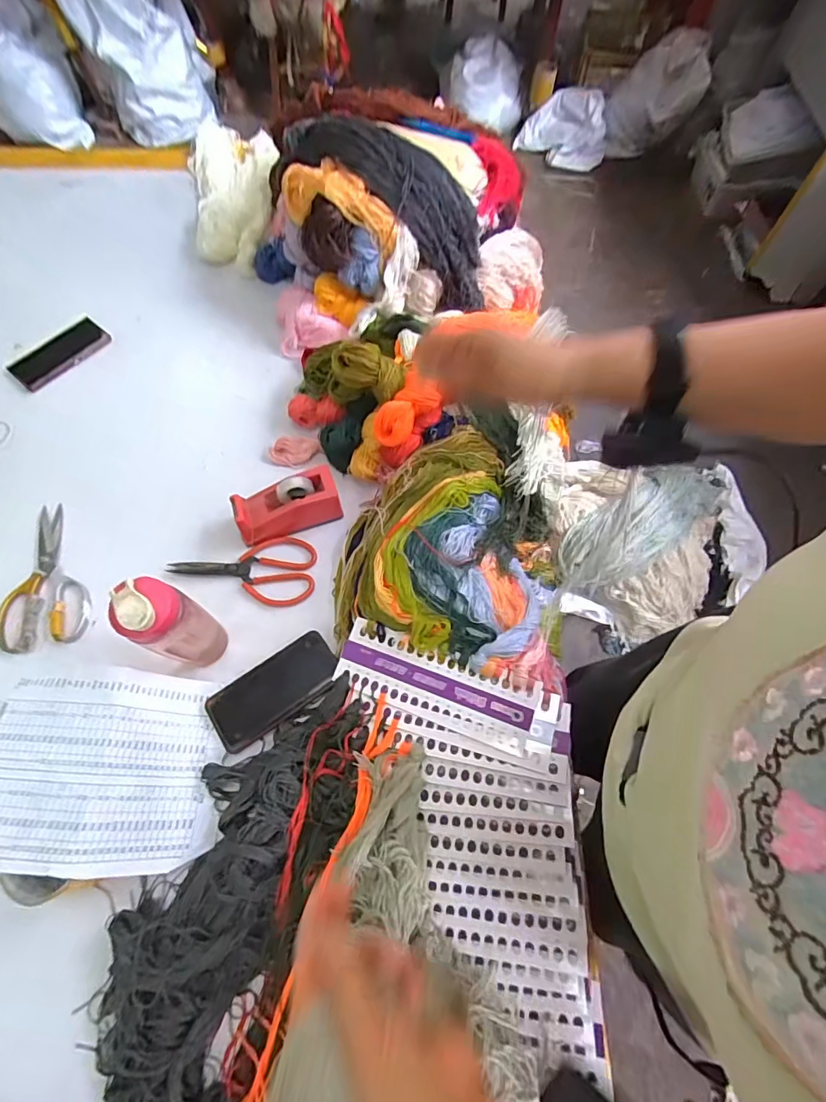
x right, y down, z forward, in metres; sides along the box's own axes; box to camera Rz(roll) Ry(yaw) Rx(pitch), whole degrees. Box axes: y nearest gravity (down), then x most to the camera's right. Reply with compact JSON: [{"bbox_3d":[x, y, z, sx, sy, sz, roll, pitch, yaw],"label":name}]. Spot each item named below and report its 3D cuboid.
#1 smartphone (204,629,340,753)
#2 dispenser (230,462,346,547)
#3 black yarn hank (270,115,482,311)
[{"bbox_3d":[-0.178,0.175,0.615,0.167,0.017,0.082,-33,70,-15],"label":"smartphone"},{"bbox_3d":[-0.182,-0.065,0.694,0.148,0.070,0.064,-15,66,-8],"label":"dispenser"},{"bbox_3d":[-0.037,-0.548,0.762,0.381,0.149,0.125,32,67,-11],"label":"black yarn hank"}]

